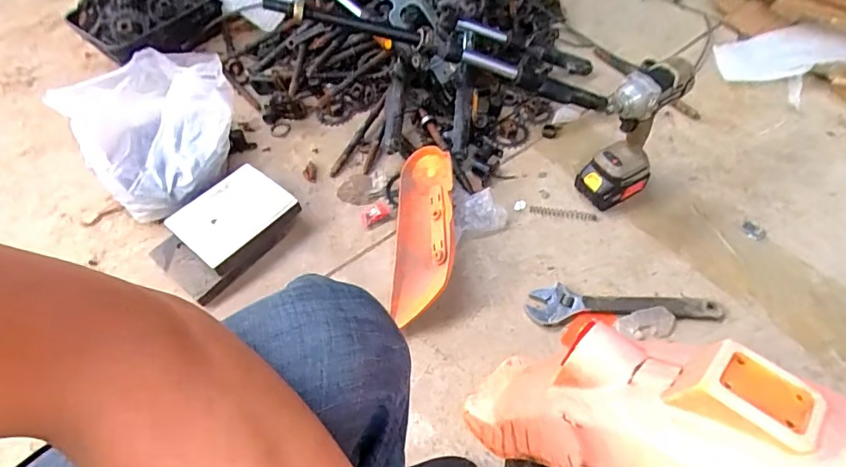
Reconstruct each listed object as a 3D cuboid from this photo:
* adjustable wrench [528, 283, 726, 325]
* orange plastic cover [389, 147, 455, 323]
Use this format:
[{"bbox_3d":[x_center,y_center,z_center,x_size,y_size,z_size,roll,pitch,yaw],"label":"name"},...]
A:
[{"bbox_3d":[0.312,0.107,0.756,0.292,0.029,0.063,-1,55,3],"label":"adjustable wrench"},{"bbox_3d":[0.002,0.002,0.843,0.107,0.054,0.325,2,68,6],"label":"orange plastic cover"}]

